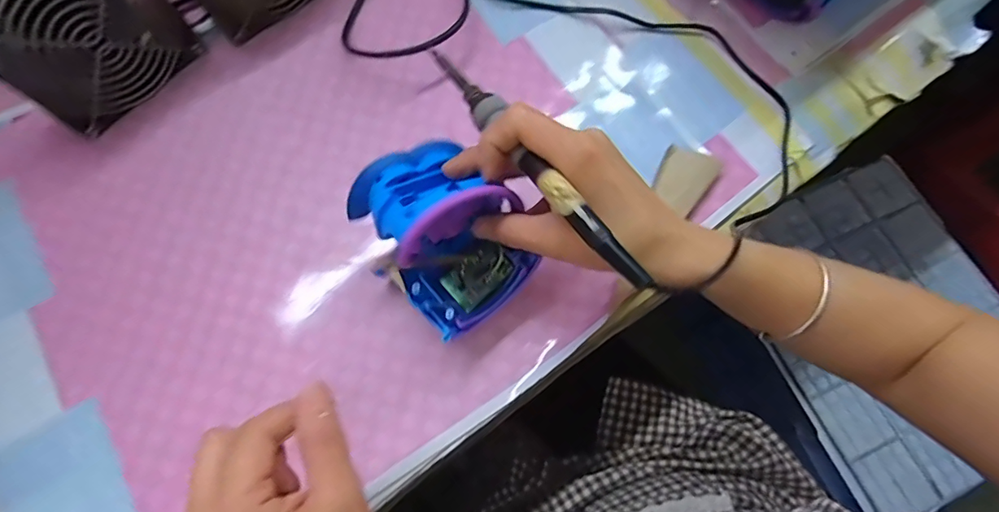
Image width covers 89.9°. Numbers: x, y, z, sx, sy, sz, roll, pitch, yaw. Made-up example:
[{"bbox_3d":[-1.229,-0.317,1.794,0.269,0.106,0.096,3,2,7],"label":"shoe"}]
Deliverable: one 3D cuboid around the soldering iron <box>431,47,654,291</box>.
[{"bbox_3d":[0.012,-0.059,0.277,0.017,0.012,0.202,-30,60,-10],"label":"soldering iron"}]

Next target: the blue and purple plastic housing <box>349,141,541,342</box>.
[{"bbox_3d":[-0.038,-0.021,0.309,0.079,0.071,0.118,-36,76,-12],"label":"blue and purple plastic housing"}]

